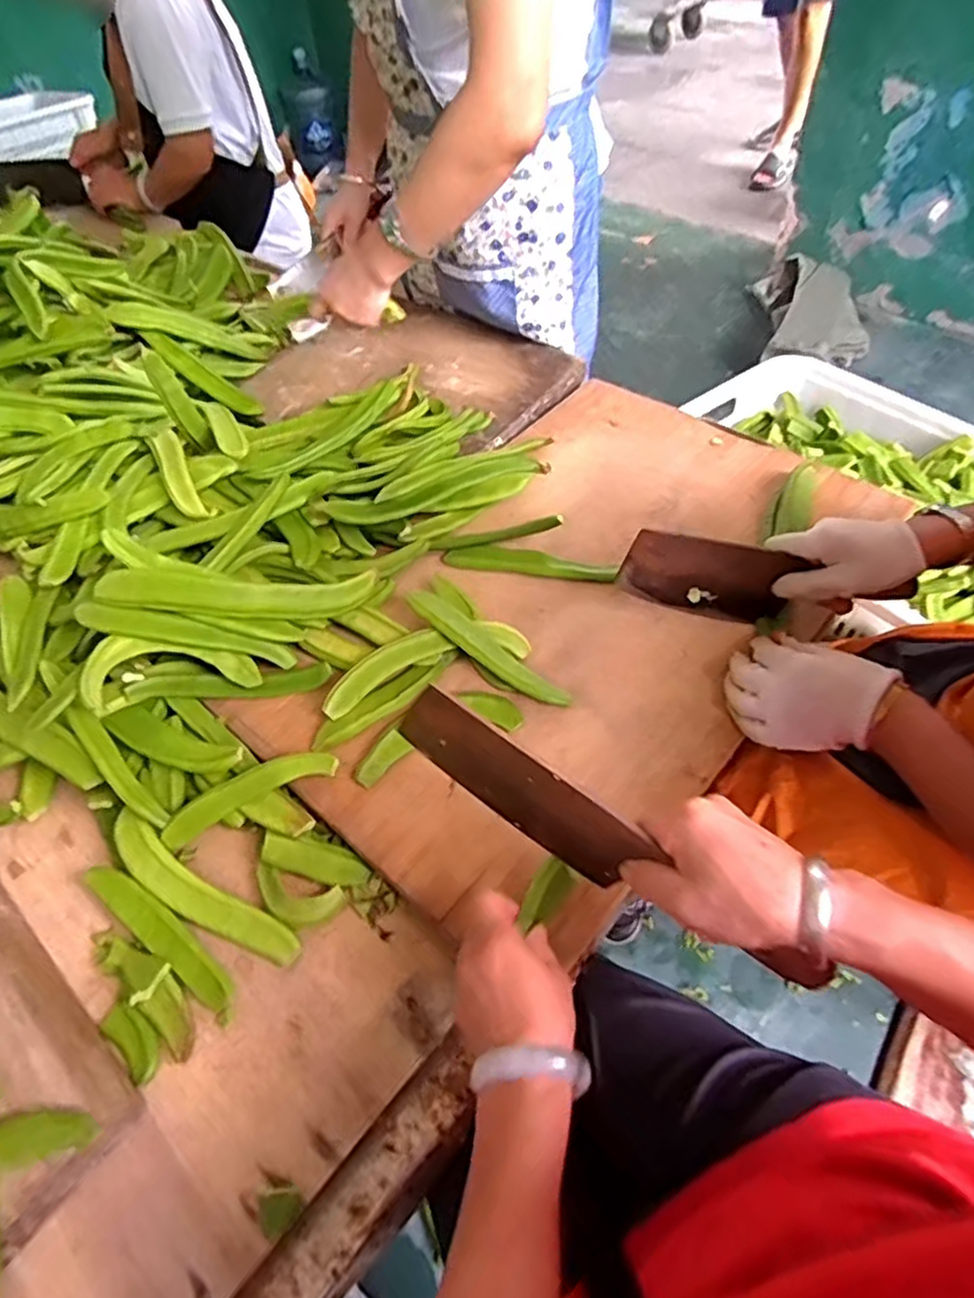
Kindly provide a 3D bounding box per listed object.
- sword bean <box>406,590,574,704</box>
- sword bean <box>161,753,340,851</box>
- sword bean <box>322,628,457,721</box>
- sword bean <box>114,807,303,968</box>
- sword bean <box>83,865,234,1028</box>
[{"bbox_3d":[-0.002,-0.001,0.638,0.176,0.029,0.036,36,64,23],"label":"sword bean"},{"bbox_3d":[-0.204,0.123,0.585,0.153,0.008,0.032,-25,92,-4],"label":"sword bean"},{"bbox_3d":[-0.093,0.020,0.627,0.127,0.027,0.030,-34,57,-20],"label":"sword bean"},{"bbox_3d":[-0.232,0.195,0.546,0.189,0.019,0.038,25,58,22],"label":"sword bean"},{"bbox_3d":[-0.252,0.221,0.530,0.167,0.009,0.027,30,60,24],"label":"sword bean"}]

